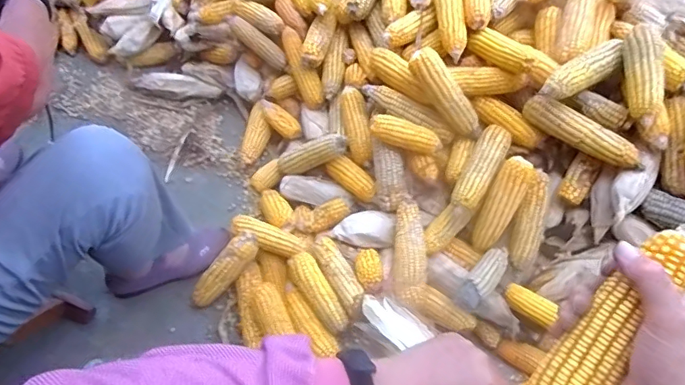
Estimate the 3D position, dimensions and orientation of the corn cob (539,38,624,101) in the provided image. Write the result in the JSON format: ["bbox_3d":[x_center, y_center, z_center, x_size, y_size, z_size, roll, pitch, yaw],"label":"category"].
[{"bbox_3d":[0.382,-0.191,0.812,0.167,0.042,0.052,-28,62,-14],"label":"corn cob"}]

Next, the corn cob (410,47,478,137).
[{"bbox_3d":[0.175,-0.166,0.858,0.041,0.050,0.173,-46,109,-22],"label":"corn cob"}]

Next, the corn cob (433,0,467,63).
[{"bbox_3d":[0.193,-0.319,0.906,0.050,0.041,0.184,-2,59,1],"label":"corn cob"}]

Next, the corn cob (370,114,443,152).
[{"bbox_3d":[0.107,-0.101,0.880,0.127,0.033,0.039,21,61,14],"label":"corn cob"}]

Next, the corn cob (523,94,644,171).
[{"bbox_3d":[0.382,-0.095,0.809,0.040,0.041,0.195,-40,65,-20],"label":"corn cob"}]

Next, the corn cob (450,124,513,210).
[{"bbox_3d":[0.234,-0.042,0.850,0.055,0.045,0.156,27,63,17],"label":"corn cob"}]

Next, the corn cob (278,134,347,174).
[{"bbox_3d":[-0.059,-0.071,0.973,0.165,0.044,0.039,-19,50,37],"label":"corn cob"}]

